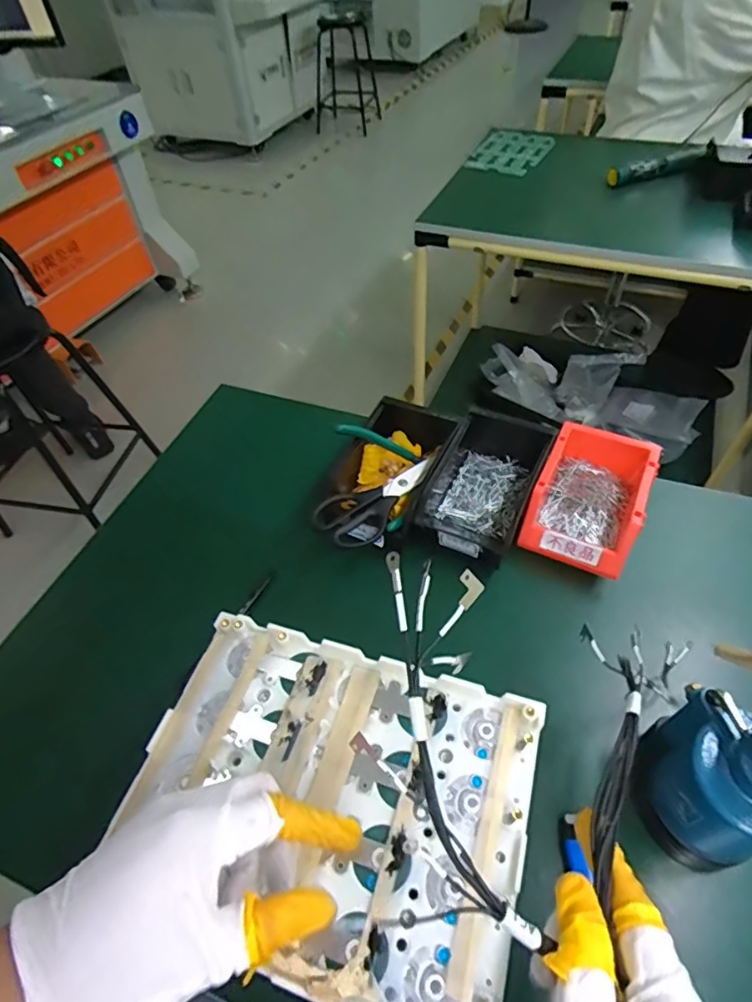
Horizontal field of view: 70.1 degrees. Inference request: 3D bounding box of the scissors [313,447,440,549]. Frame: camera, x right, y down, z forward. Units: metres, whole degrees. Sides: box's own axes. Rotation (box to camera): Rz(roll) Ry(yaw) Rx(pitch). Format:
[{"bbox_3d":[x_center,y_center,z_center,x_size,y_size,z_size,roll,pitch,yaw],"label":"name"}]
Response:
[{"bbox_3d":[0.013,-0.006,0.605,0.182,0.015,0.074,-31,58,-32],"label":"scissors"}]

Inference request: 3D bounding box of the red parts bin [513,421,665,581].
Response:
[{"bbox_3d":[0.236,0.001,0.596,0.106,0.083,0.161,20,55,20],"label":"red parts bin"}]

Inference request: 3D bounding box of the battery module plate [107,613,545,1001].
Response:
[{"bbox_3d":[-0.031,0.175,0.323,0.230,0.017,0.170,12,53,15],"label":"battery module plate"}]

